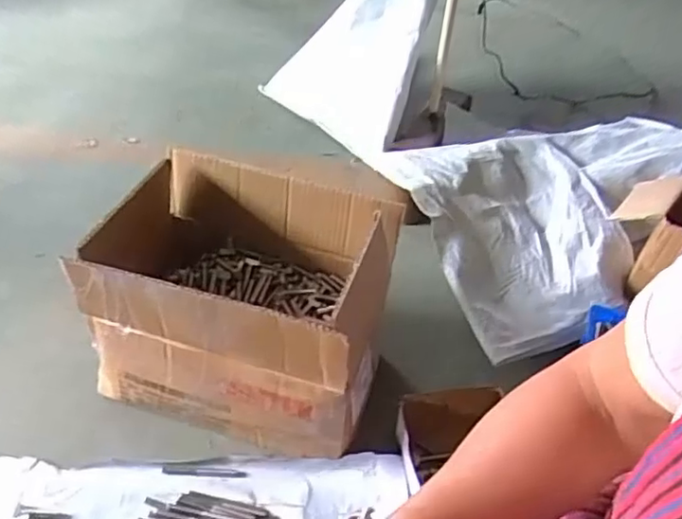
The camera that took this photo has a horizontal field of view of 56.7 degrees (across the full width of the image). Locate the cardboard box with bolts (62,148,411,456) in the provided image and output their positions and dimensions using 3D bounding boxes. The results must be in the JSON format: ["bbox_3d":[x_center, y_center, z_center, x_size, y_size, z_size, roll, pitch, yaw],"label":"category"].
[{"bbox_3d":[-0.128,0.043,0.817,0.358,0.236,0.247,12,44,13],"label":"cardboard box with bolts"}]

